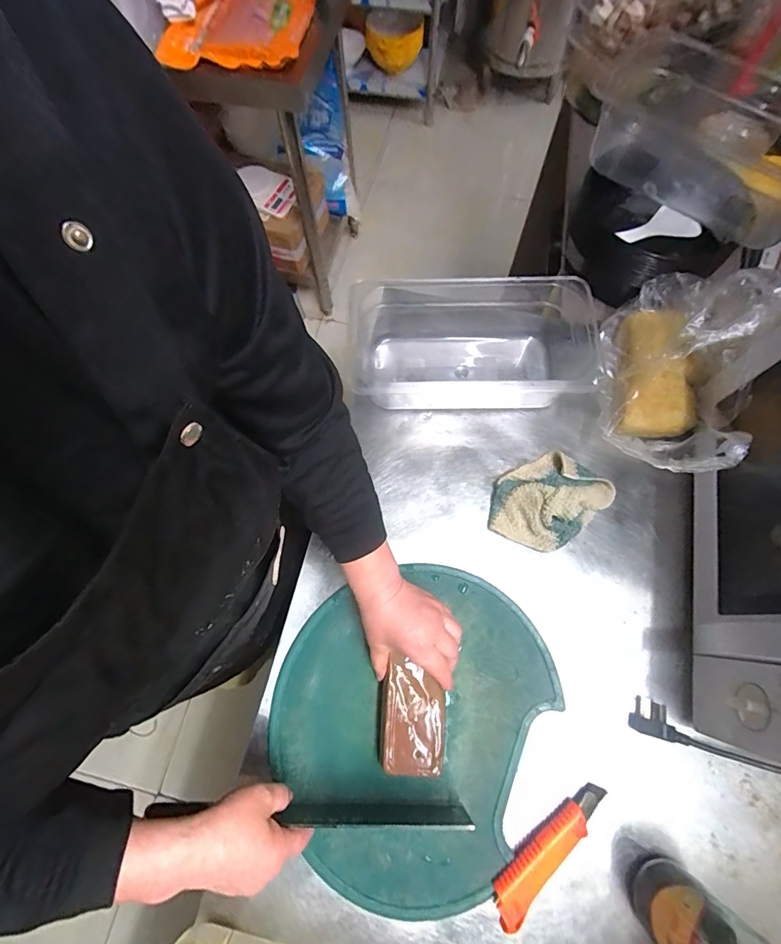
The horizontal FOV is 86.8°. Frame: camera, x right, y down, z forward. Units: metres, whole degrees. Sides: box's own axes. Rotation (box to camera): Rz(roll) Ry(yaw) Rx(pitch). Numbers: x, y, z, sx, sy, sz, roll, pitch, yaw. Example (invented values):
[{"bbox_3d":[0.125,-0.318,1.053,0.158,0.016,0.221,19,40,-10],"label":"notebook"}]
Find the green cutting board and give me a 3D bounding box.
[{"bbox_3d":[0.018,0.272,0.468,0.288,0.015,0.330,26,73,11],"label":"green cutting board"}]

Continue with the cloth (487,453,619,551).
[{"bbox_3d":[0.204,0.032,0.531,0.158,0.051,0.112,-37,73,-11],"label":"cloth"}]

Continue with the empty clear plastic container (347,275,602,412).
[{"bbox_3d":[0.127,-0.172,0.582,0.322,0.104,0.185,1,70,2],"label":"empty clear plastic container"}]

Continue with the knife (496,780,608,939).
[{"bbox_3d":[0.163,0.385,0.421,0.155,0.025,0.035,-38,73,-11],"label":"knife"}]

